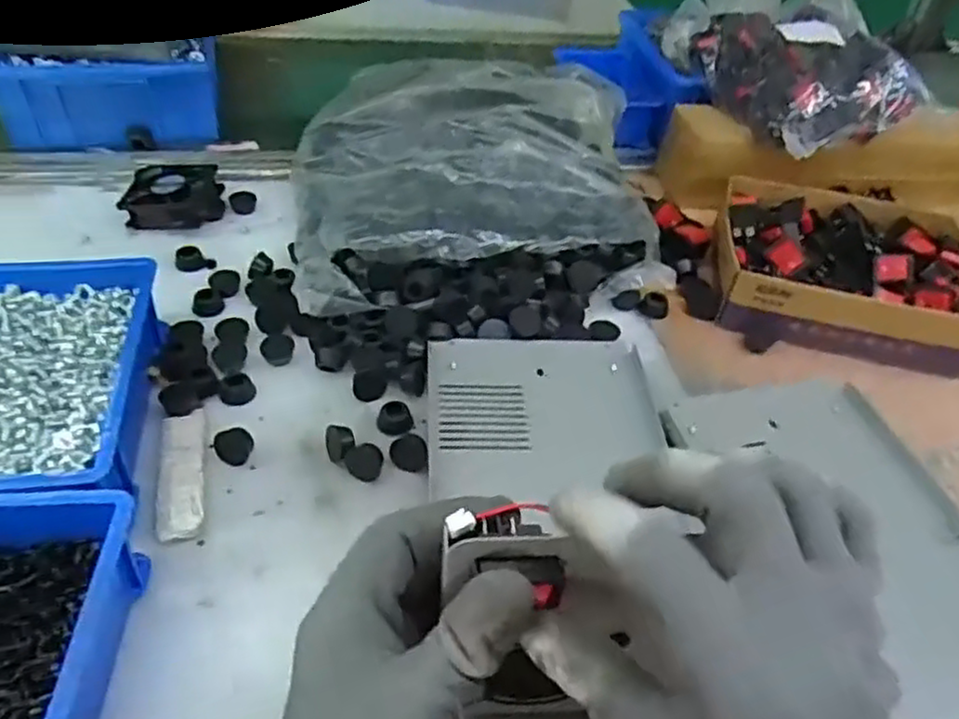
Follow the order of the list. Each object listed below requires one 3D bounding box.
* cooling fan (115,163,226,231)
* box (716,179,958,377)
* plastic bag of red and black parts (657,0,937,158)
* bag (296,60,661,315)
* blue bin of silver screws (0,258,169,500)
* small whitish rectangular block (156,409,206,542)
[{"bbox_3d":[-0.271,-0.148,0.659,0.082,0.027,0.074,2,45,-3],"label":"cooling fan"},{"bbox_3d":[0.311,-0.079,0.639,0.217,0.055,0.172,7,45,2],"label":"box"},{"bbox_3d":[0.310,-0.300,0.742,0.157,0.066,0.231,-12,47,-18],"label":"plastic bag of red and black parts"},{"bbox_3d":[-0.002,-0.179,0.675,0.321,0.086,0.323,-4,45,-11],"label":"bag"},{"bbox_3d":[-0.290,0.019,0.469,0.156,0.063,0.200,-6,46,-13],"label":"blue bin of silver screws"},{"bbox_3d":[-0.187,0.069,0.465,0.026,0.008,0.099,-8,47,-13],"label":"small whitish rectangular block"}]

